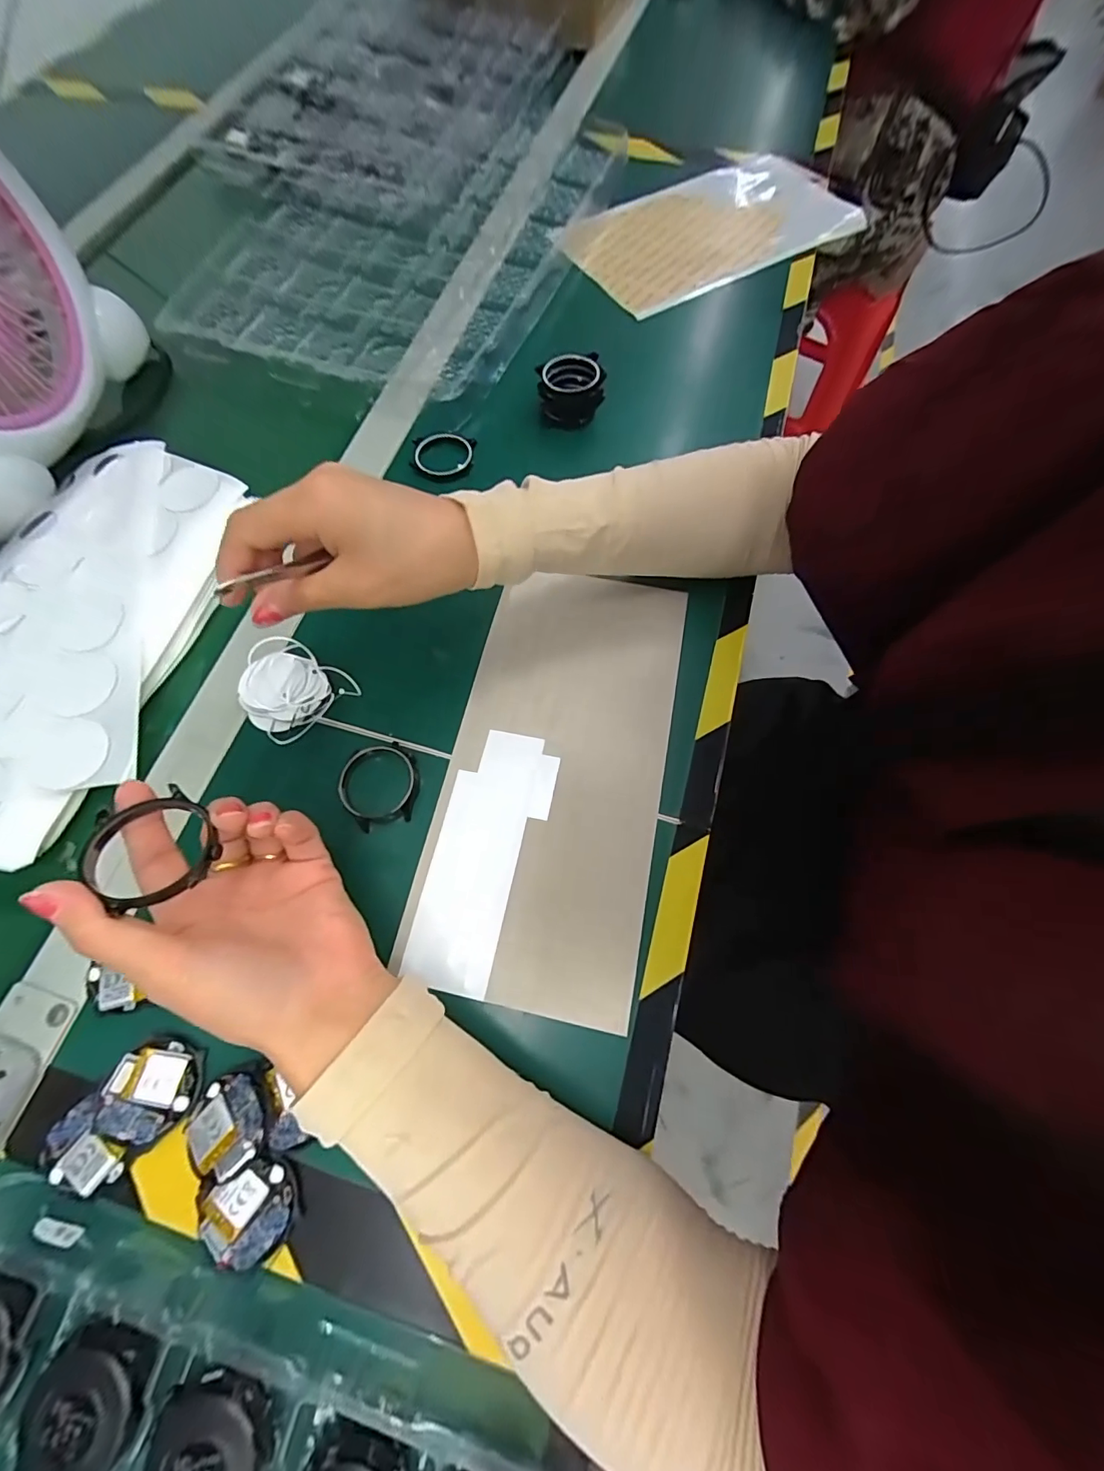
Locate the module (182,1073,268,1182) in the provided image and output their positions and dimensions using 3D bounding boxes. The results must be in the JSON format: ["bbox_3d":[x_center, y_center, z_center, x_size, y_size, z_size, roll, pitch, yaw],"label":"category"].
[{"bbox_3d":[-0.154,0.183,0.227,0.039,0.008,0.038,-7,69,-1],"label":"module"}]

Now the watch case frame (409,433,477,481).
[{"bbox_3d":[-0.087,-0.224,0.388,0.050,0.011,0.047,1,69,2],"label":"watch case frame"}]

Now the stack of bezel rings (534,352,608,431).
[{"bbox_3d":[0.015,-0.283,0.401,0.051,0.036,0.047,-7,69,-1],"label":"stack of bezel rings"}]

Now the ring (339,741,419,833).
[{"bbox_3d":[-0.103,0.029,0.288,0.044,0.007,0.048,-1,69,1],"label":"ring"}]

